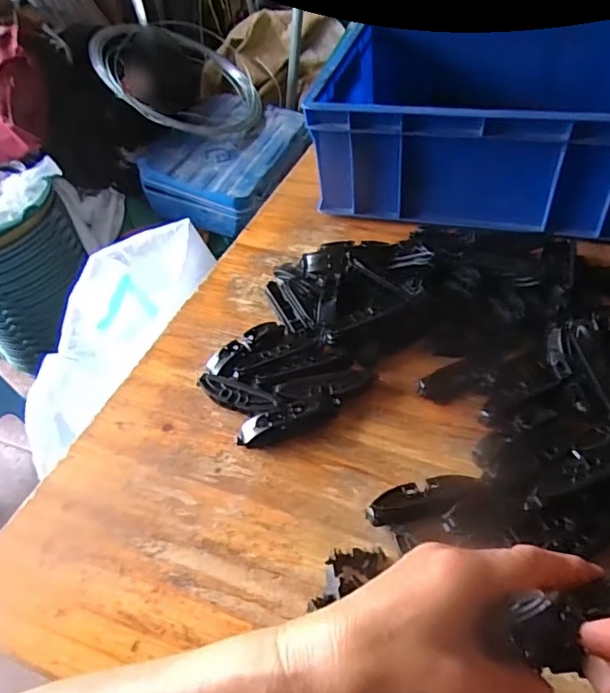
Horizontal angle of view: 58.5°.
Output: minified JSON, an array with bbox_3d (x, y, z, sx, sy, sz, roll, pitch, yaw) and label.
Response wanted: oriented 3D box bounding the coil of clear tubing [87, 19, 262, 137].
[{"bbox_3d":[-0.335,-0.692,1.415,0.433,0.092,0.375,-10,70,-34],"label":"coil of clear tubing"}]

